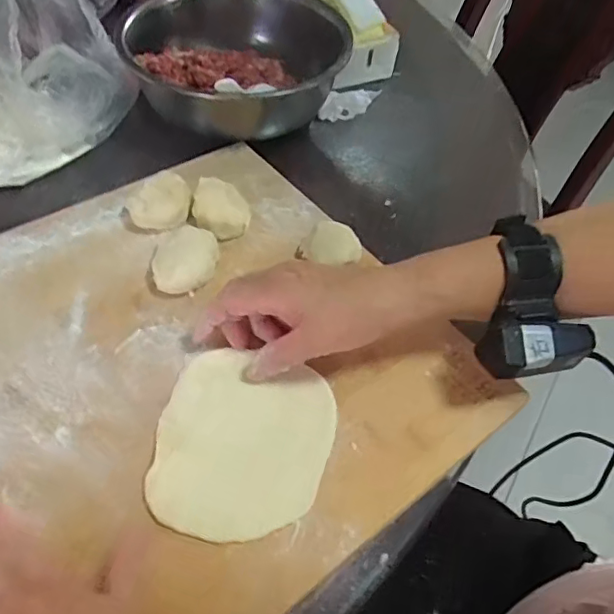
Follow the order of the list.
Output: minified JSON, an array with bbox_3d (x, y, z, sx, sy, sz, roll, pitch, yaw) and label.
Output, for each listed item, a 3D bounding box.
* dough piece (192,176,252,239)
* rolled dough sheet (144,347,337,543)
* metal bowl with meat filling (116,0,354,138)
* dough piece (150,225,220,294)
[{"bbox_3d":[-0.069,-0.081,0.462,0.044,0.037,0.036,-5,52,-10],"label":"dough piece"},{"bbox_3d":[-0.039,0.083,0.354,0.104,0.006,0.117,11,52,1],"label":"rolled dough sheet"},{"bbox_3d":[-0.067,-0.242,0.578,0.200,0.093,0.210,3,51,-4],"label":"metal bowl with meat filling"},{"bbox_3d":[-0.091,-0.035,0.432,0.046,0.028,0.045,2,51,-4],"label":"dough piece"}]

